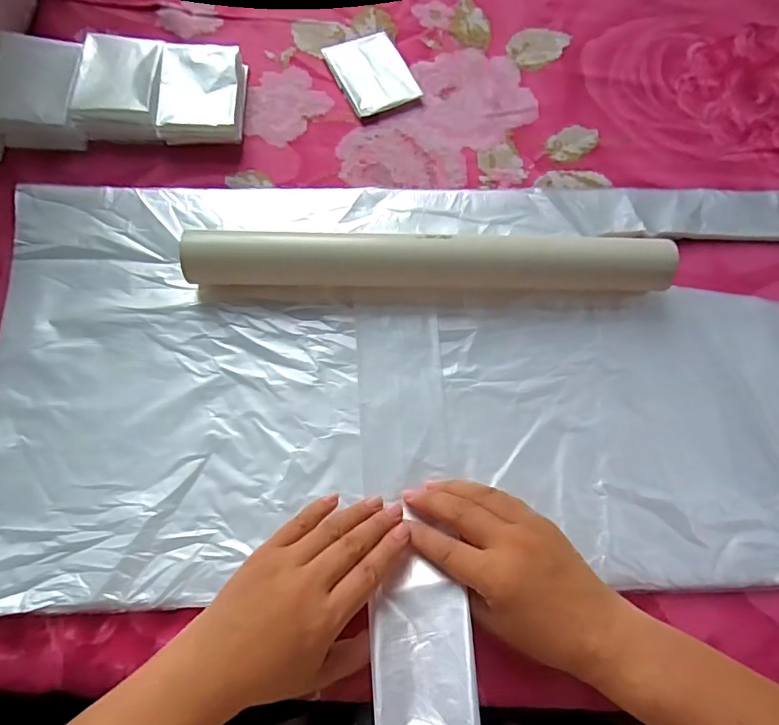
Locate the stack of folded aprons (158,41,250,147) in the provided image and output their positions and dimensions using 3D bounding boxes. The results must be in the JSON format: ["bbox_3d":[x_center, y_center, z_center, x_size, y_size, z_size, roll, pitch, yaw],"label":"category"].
[{"bbox_3d":[-0.160,-0.228,0.431,0.064,0.029,0.091,0,72,-3],"label":"stack of folded aprons"}]

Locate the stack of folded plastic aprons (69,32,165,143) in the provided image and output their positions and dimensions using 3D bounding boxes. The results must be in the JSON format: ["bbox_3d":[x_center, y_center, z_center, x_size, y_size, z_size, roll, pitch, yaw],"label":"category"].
[{"bbox_3d":[-0.224,-0.234,0.424,0.069,0.030,0.092,0,72,-2],"label":"stack of folded plastic aprons"}]

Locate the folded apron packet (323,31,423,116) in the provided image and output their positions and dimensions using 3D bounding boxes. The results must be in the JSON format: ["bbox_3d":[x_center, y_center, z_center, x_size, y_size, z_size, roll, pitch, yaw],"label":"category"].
[{"bbox_3d":[-0.016,-0.265,0.458,0.064,0.011,0.087,-24,75,-10],"label":"folded apron packet"}]

